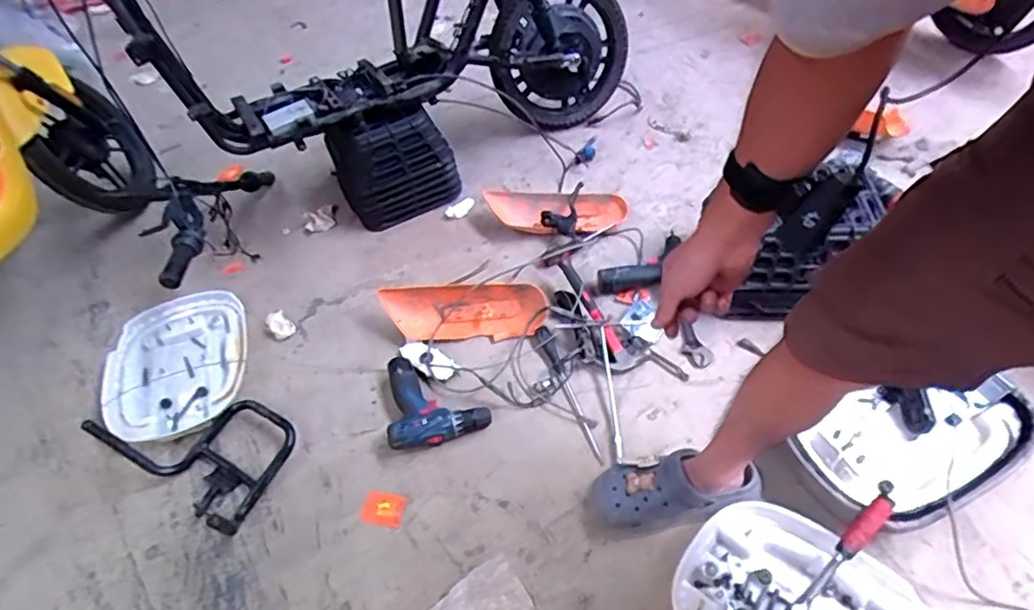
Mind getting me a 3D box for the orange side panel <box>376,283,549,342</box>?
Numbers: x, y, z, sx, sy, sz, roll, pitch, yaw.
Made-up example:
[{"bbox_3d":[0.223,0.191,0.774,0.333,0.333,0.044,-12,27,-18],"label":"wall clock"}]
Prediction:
[{"bbox_3d":[-0.110,0.014,1.222,0.332,0.040,0.111,-1,82,5],"label":"orange side panel"}]

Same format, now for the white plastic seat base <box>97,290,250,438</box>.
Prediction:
[{"bbox_3d":[-0.684,0.113,1.192,0.268,0.038,0.343,-20,50,-14],"label":"white plastic seat base"}]

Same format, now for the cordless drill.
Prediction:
[{"bbox_3d":[-0.145,0.174,1.099,0.182,0.052,0.188,-6,48,-2],"label":"cordless drill"}]

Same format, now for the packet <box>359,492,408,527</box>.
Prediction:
[{"bbox_3d":[-0.222,0.339,0.990,0.070,0.008,0.054,6,49,9],"label":"packet"}]

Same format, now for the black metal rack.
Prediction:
[{"bbox_3d":[-0.507,0.238,1.006,0.314,0.127,0.212,23,54,22],"label":"black metal rack"}]

